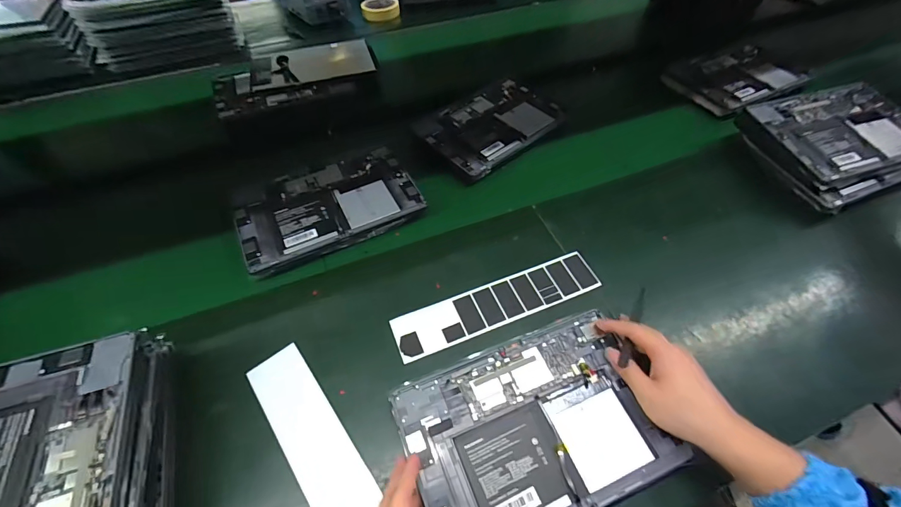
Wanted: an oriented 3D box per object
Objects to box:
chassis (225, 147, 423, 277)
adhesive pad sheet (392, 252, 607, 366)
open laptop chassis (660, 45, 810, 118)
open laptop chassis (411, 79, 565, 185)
[{"bbox_3d":[-0.178,-0.073,0.563,0.247,0.015,0.159,-22,59,-16],"label":"chassis"},{"bbox_3d":[0.059,0.062,0.486,0.263,0.005,0.057,-19,60,-12],"label":"adhesive pad sheet"},{"bbox_3d":[0.541,-0.340,0.744,0.224,0.036,0.176,-27,58,-19],"label":"open laptop chassis"},{"bbox_3d":[0.072,-0.226,0.668,0.237,0.015,0.167,-32,62,-21],"label":"open laptop chassis"}]

